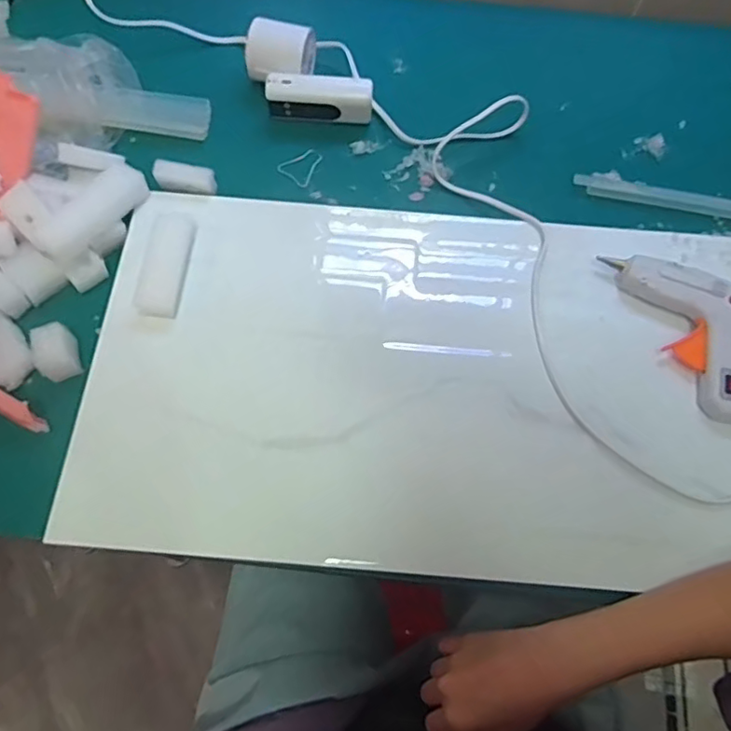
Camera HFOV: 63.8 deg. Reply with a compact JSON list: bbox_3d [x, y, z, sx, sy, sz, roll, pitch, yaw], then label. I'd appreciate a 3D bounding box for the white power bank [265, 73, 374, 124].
[{"bbox_3d":[-0.042,-0.245,0.544,0.095,0.040,0.024,0,67,-2],"label":"white power bank"}]

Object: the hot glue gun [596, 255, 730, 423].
[{"bbox_3d":[0.274,-0.036,0.466,0.088,0.029,0.152,-19,69,-9],"label":"hot glue gun"}]

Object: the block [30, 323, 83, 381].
[{"bbox_3d":[-0.235,-0.009,0.447,0.026,0.028,0.036,-11,68,-6],"label":"block"}]

